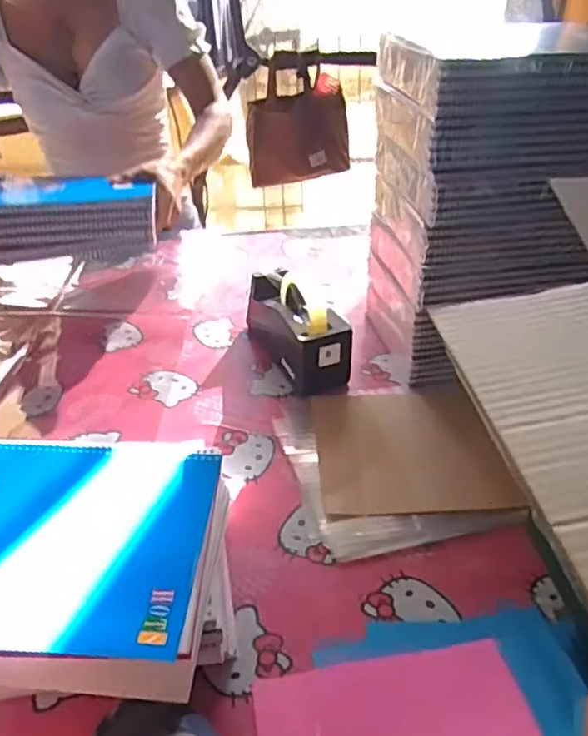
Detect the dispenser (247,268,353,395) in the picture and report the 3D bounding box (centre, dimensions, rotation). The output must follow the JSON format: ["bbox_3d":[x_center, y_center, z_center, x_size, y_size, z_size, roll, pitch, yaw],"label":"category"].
[{"bbox_3d":[0.003,-0.060,0.896,0.076,0.109,0.205,-14,37,-19],"label":"dispenser"}]

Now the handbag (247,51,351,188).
[{"bbox_3d":[0.014,-0.648,1.690,0.269,0.298,0.096,3,37,5],"label":"handbag"}]

